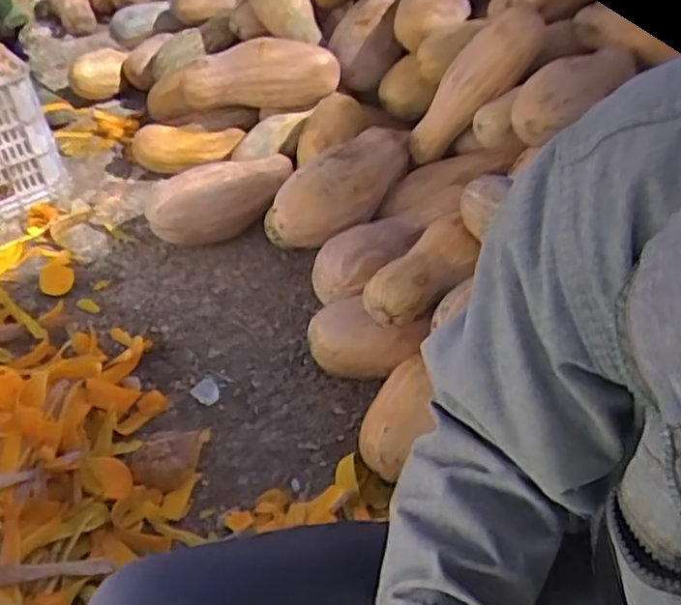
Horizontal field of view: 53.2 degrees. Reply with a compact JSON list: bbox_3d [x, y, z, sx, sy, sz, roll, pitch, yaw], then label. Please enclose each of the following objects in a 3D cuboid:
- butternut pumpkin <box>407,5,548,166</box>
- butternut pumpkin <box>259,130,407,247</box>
[{"bbox_3d":[0.222,-0.382,1.193,0.293,0.082,0.122,-50,48,12],"label":"butternut pumpkin"},{"bbox_3d":[-0.002,-0.204,1.211,0.267,0.150,0.138,-23,46,-19],"label":"butternut pumpkin"}]

